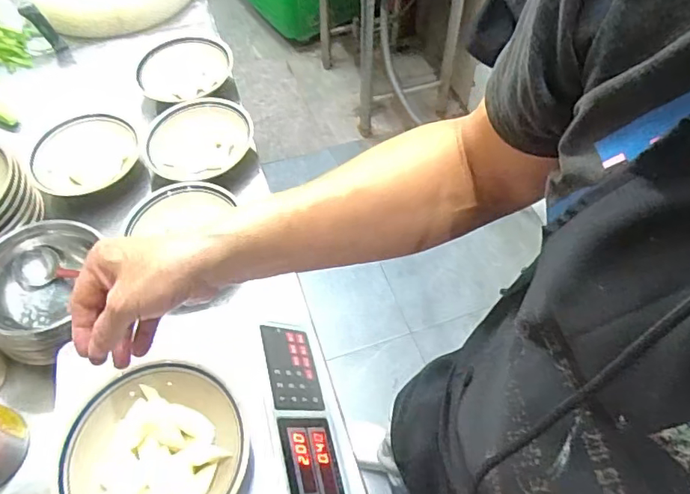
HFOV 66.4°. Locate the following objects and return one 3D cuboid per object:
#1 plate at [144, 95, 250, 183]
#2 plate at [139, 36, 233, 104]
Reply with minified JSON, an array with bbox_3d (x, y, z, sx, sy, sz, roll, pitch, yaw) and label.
[{"bbox_3d":[-0.262,-0.191,0.951,0.196,0.057,0.171,-19,58,-11],"label":"plate"},{"bbox_3d":[-0.319,-0.363,1.048,0.179,0.037,0.167,-1,56,1],"label":"plate"}]

